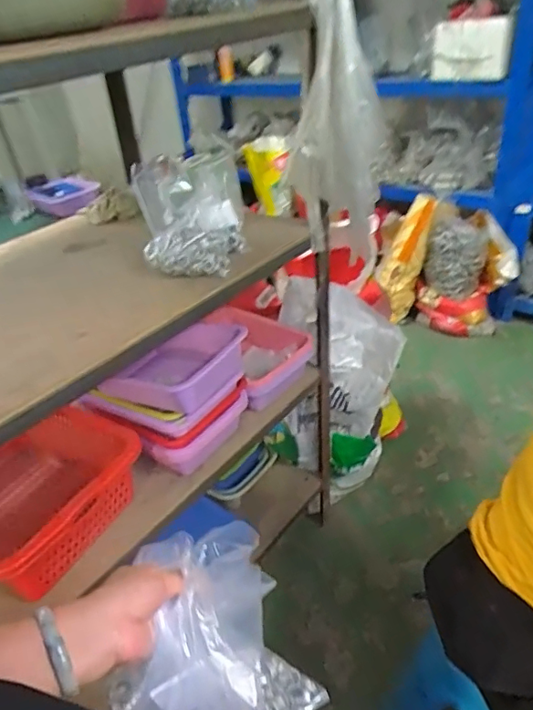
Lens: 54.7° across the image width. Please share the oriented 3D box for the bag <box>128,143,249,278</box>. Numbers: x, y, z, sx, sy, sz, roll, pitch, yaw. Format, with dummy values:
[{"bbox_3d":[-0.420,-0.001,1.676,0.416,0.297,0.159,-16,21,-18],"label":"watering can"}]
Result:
[{"bbox_3d":[-0.137,-0.267,0.977,0.167,0.154,0.235,-4,34,1],"label":"bag"}]

